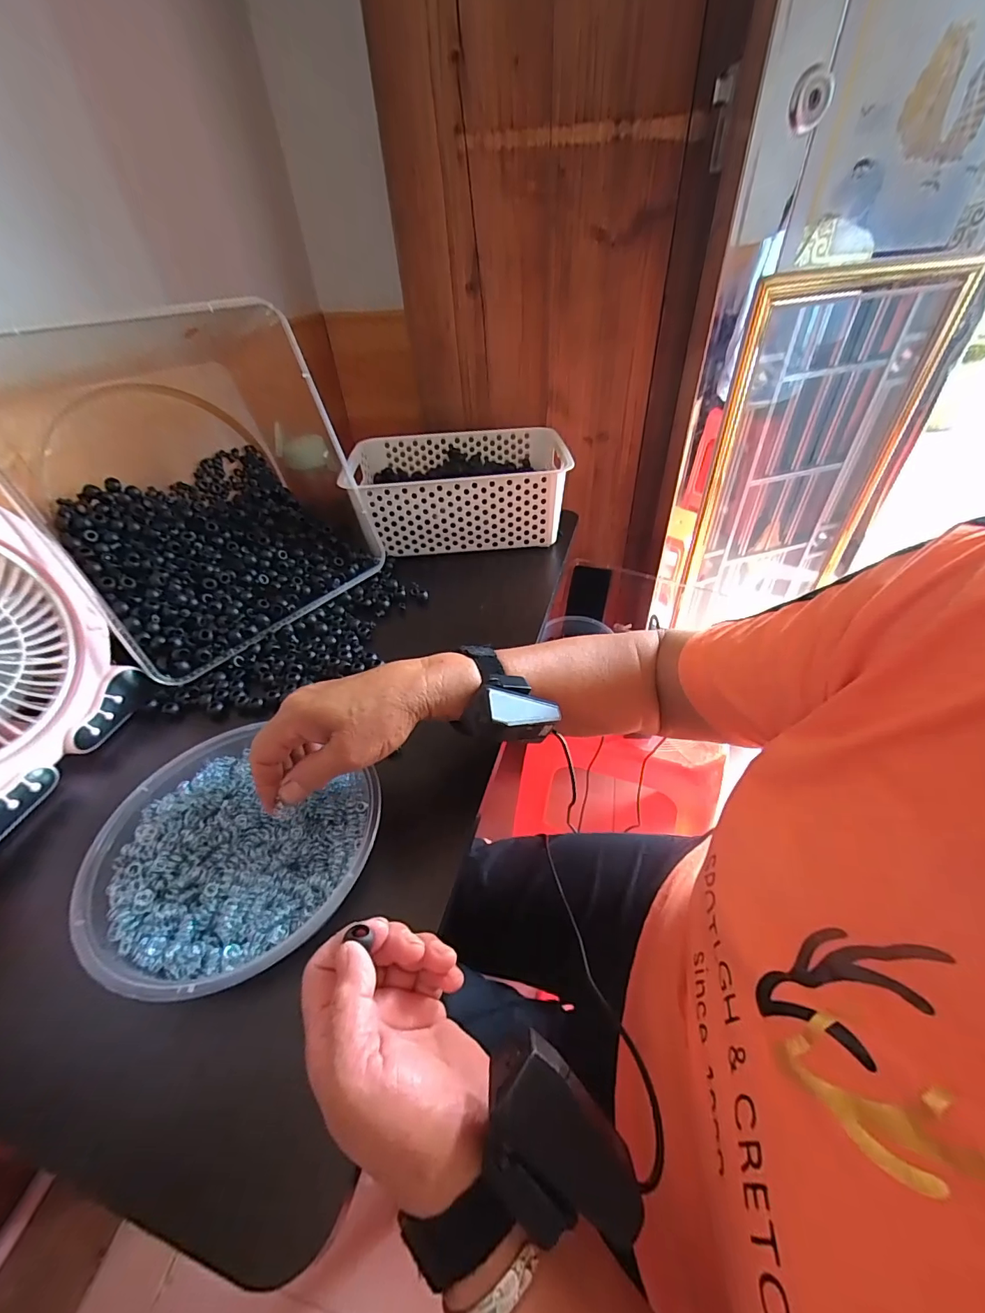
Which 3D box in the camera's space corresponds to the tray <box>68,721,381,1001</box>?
[{"bbox_3d":[-0.175,0.121,0.322,0.179,0.031,0.168,-2,41,2],"label":"tray"}]

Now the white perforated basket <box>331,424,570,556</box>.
[{"bbox_3d":[-0.049,-0.249,0.686,0.294,0.107,0.199,-5,41,-2],"label":"white perforated basket"}]

